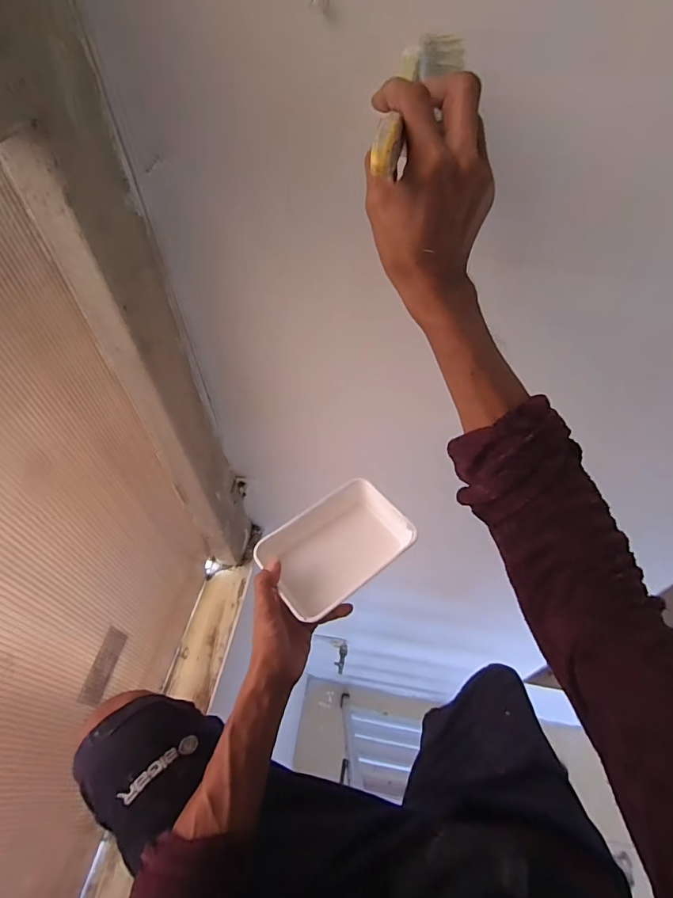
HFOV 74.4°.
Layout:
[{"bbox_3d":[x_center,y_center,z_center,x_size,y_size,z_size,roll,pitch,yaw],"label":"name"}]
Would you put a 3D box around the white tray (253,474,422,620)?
[{"bbox_3d":[0.001,0.116,0.529,0.160,0.047,0.111,-30,57,-21],"label":"white tray"}]

